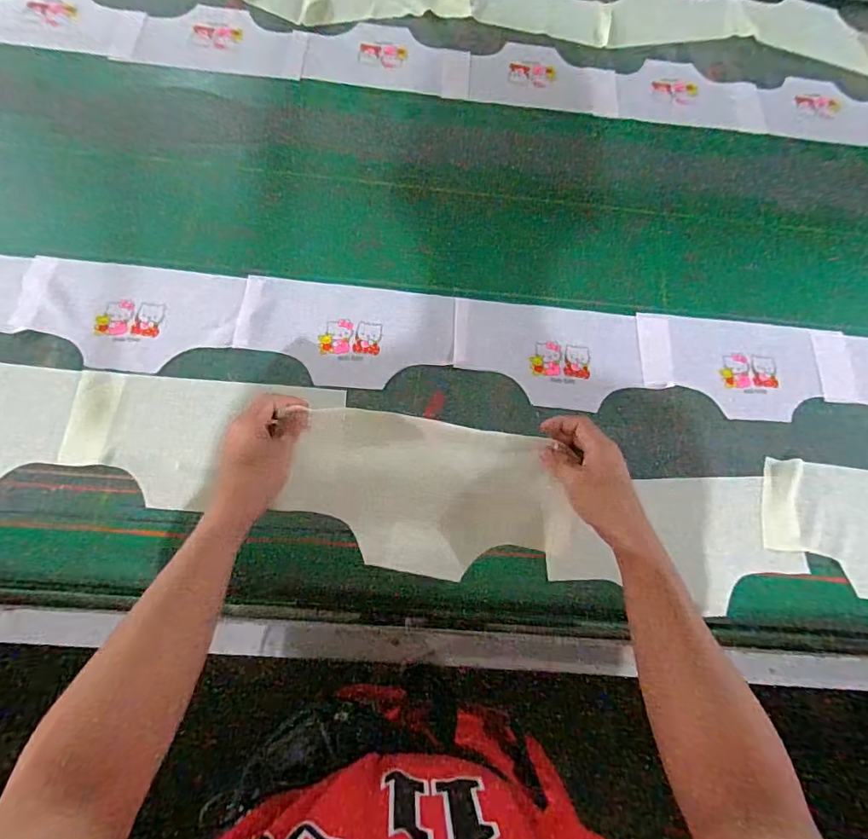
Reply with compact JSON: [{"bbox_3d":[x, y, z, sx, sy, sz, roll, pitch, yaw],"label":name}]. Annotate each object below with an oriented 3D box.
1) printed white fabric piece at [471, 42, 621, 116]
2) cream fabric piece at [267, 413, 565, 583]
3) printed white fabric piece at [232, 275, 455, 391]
[{"bbox_3d":[0.194,-0.602,0.861,0.255,0.008,0.146,11,70,-1],"label":"printed white fabric piece"},{"bbox_3d":[-0.011,0.078,0.514,0.260,0.042,0.152,9,68,1],"label":"cream fabric piece"},{"bbox_3d":[-0.119,-0.118,0.668,0.287,0.005,0.157,5,70,-3],"label":"printed white fabric piece"}]

